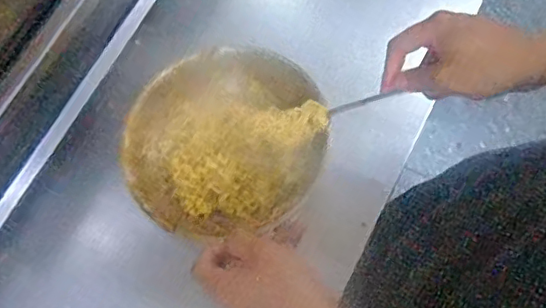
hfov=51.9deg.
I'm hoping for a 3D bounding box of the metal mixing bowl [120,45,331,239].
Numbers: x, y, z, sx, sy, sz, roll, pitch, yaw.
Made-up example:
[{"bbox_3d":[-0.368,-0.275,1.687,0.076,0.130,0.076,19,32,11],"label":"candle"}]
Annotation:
[{"bbox_3d":[-0.046,-0.019,0.534,0.186,0.061,0.181,0,74,-1],"label":"metal mixing bowl"}]

